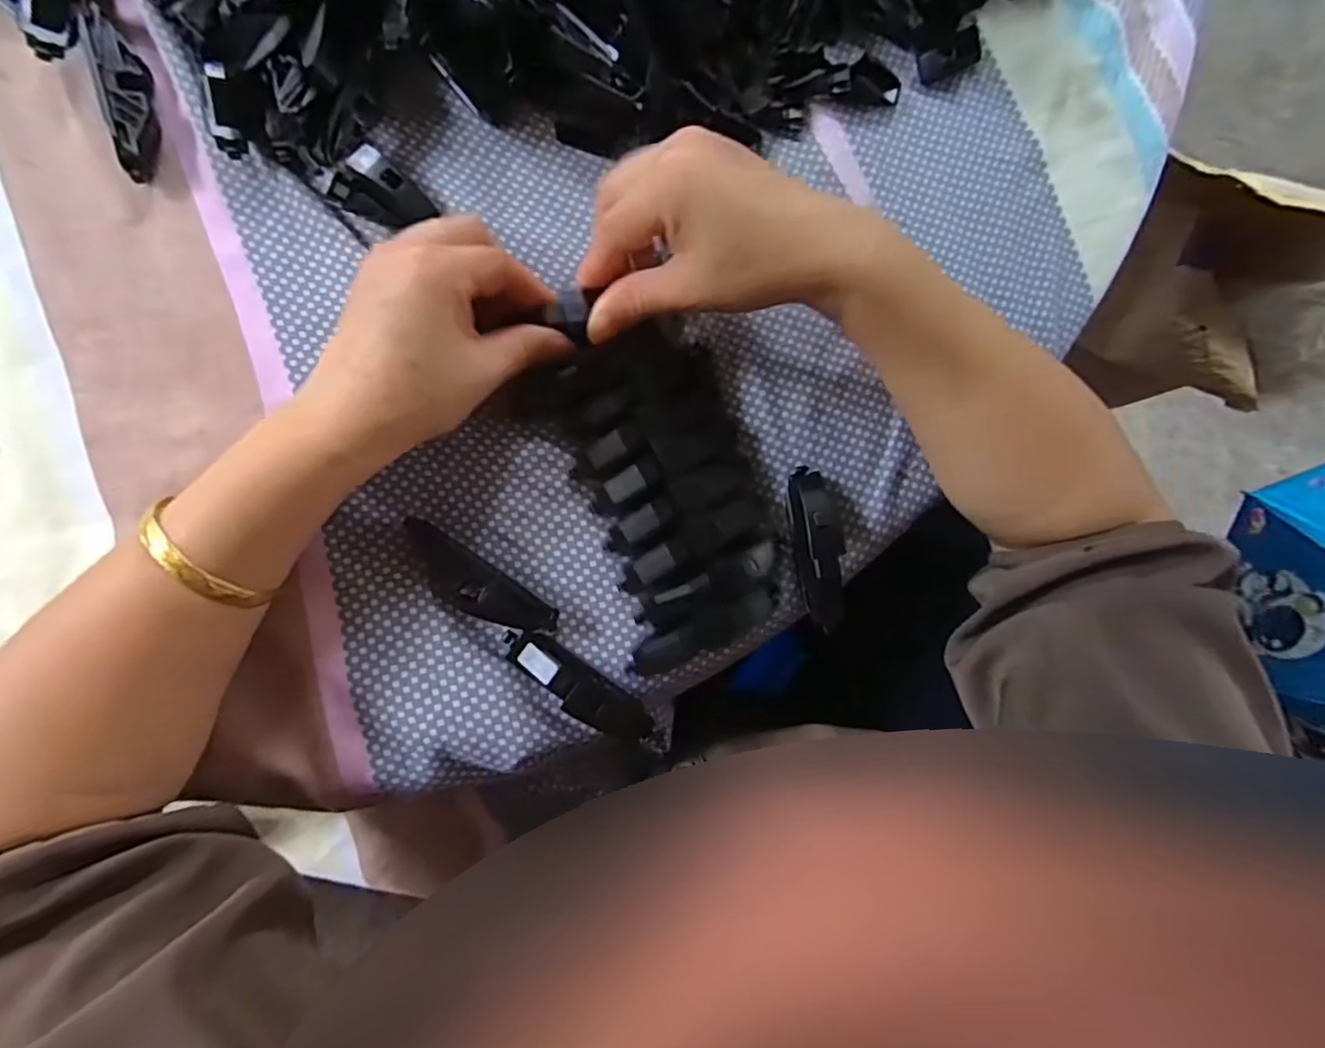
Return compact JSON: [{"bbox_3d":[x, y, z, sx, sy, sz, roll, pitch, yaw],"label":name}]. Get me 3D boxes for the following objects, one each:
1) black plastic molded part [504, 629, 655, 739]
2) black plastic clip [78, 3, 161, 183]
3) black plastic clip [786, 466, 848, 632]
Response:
[{"bbox_3d":[-0.038,0.074,0.283,0.077,0.020,0.018,37,82,-3],"label":"black plastic molded part"},{"bbox_3d":[-0.242,-0.194,0.280,0.015,0.018,0.072,-15,87,-8],"label":"black plastic clip"},{"bbox_3d":[0.079,0.011,0.304,0.025,0.021,0.078,-5,86,-7],"label":"black plastic clip"}]

